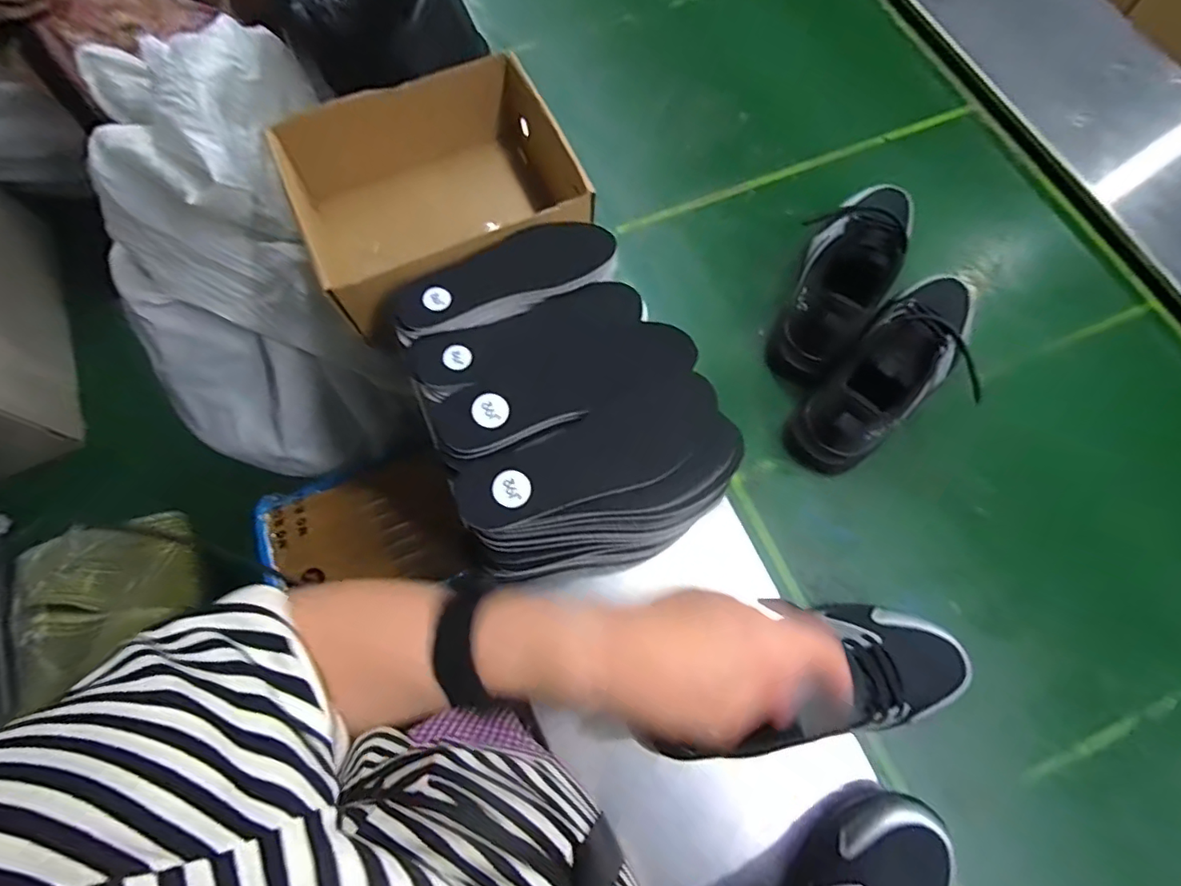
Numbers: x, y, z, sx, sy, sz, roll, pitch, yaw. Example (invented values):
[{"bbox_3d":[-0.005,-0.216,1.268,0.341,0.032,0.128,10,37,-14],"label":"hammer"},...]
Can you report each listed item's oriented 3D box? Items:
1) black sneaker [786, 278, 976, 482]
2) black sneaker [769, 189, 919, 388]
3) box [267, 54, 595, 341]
[{"bbox_3d":[0.301,-0.063,0.546,0.104,0.110,0.255,40,76,13],"label":"black sneaker"},{"bbox_3d":[0.267,-0.184,0.581,0.080,0.111,0.235,30,74,10],"label":"black sneaker"},{"bbox_3d":[-0.160,-0.256,0.596,0.269,0.107,0.228,-24,72,-8],"label":"box"}]

